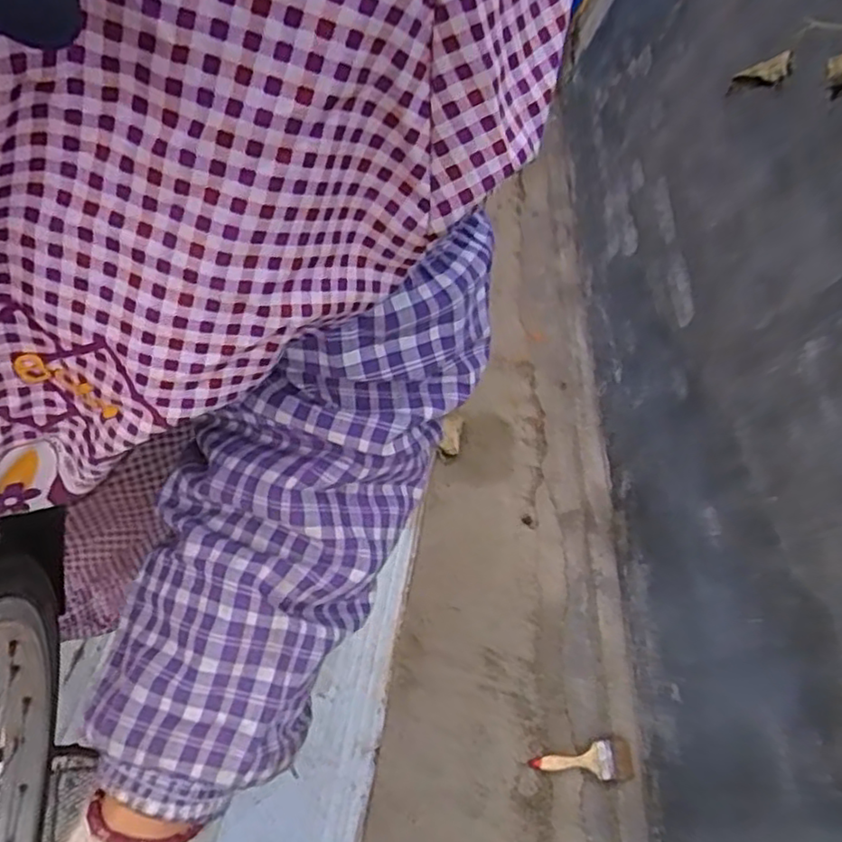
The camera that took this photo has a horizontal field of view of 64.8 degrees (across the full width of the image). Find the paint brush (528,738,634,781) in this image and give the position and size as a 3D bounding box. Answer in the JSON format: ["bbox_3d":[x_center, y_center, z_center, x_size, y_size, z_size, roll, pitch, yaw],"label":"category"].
[{"bbox_3d":[0.298,0.635,1.236,0.183,0.024,0.067,-3,42,-1],"label":"paint brush"}]

